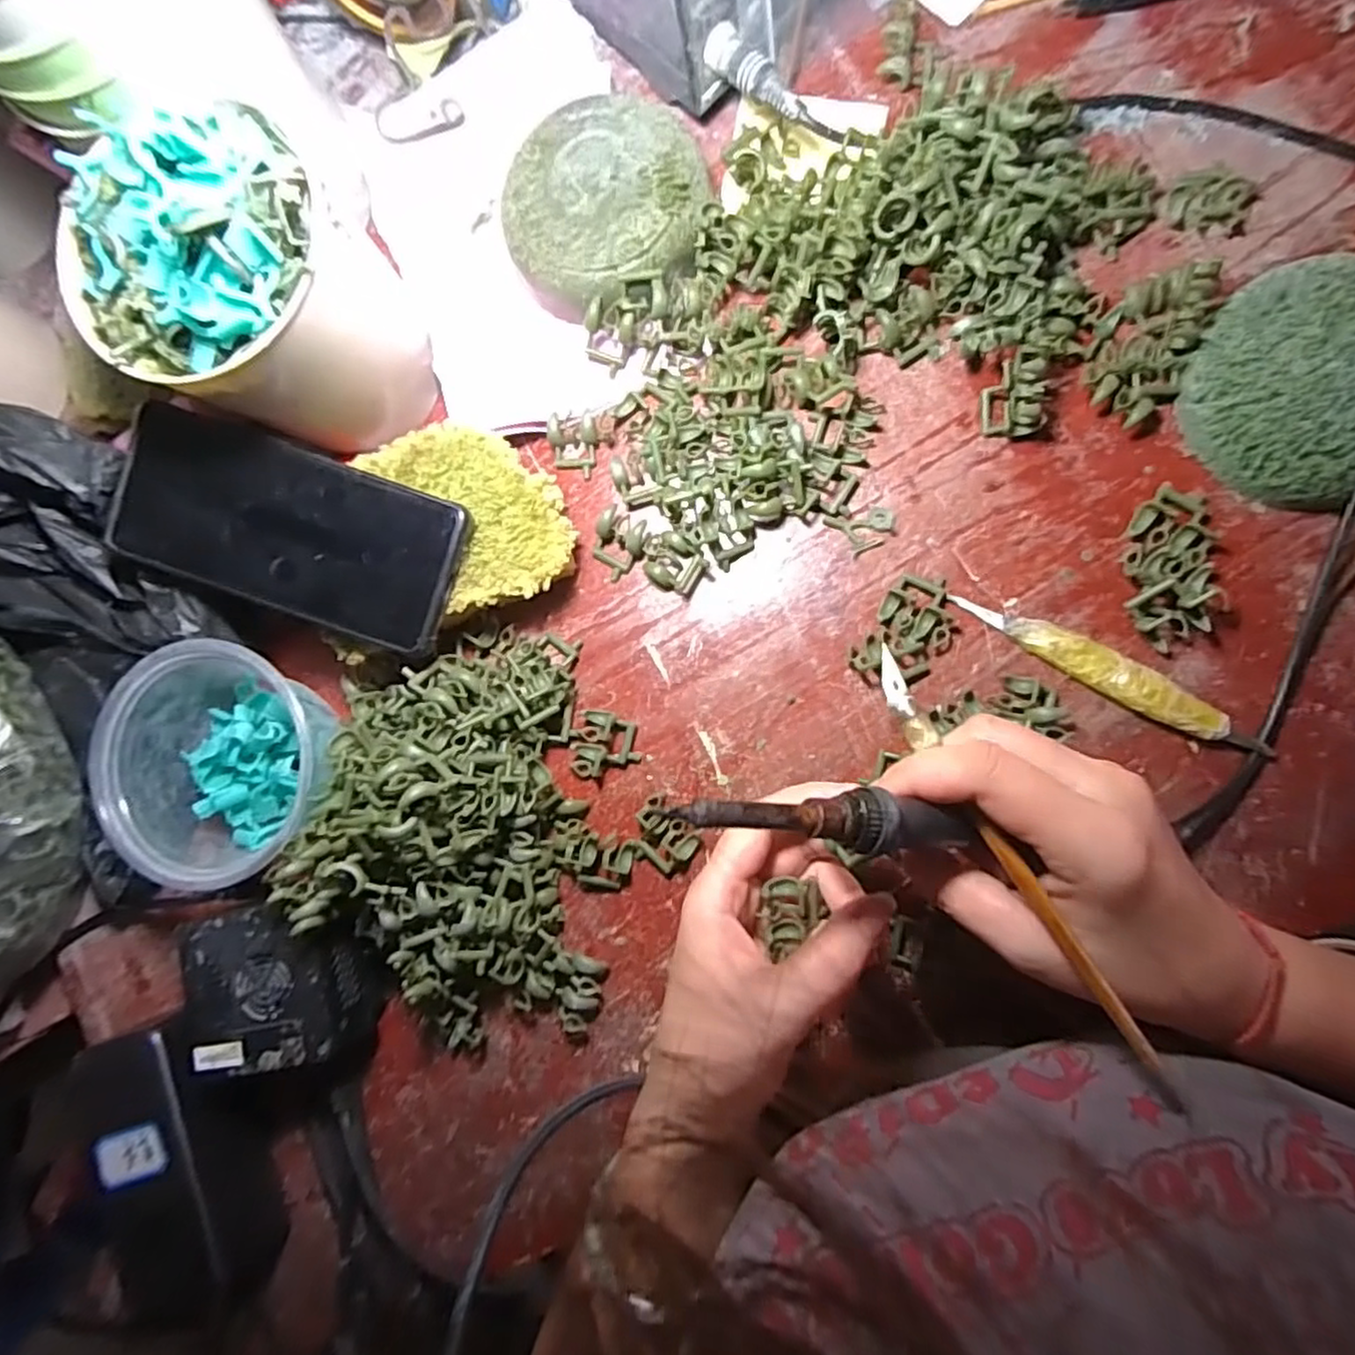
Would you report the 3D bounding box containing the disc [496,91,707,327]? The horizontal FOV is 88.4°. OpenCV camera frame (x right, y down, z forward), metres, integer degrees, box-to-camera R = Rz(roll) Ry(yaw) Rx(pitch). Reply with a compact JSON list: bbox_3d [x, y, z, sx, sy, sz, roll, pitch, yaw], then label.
[{"bbox_3d":[-0.034,-0.234,0.352,0.097,0.033,0.094,0,87,9],"label":"disc"}]

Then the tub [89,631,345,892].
[{"bbox_3d":[-0.223,0.039,0.351,0.116,0.050,0.107,0,87,9],"label":"tub"}]

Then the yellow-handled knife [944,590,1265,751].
[{"bbox_3d":[0.195,-0.004,0.322,0.137,0.012,0.017,32,92,9],"label":"yellow-handled knife"}]

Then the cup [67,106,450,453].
[{"bbox_3d":[-0.181,-0.166,0.318,0.097,0.145,0.107,30,92,9],"label":"cup"}]

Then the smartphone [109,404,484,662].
[{"bbox_3d":[-0.186,-0.071,0.333,0.163,0.009,0.076,20,93,0],"label":"smartphone"}]

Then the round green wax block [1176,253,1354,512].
[{"bbox_3d":[0.281,-0.128,0.306,0.103,0.026,0.100,0,87,9],"label":"round green wax block"}]

